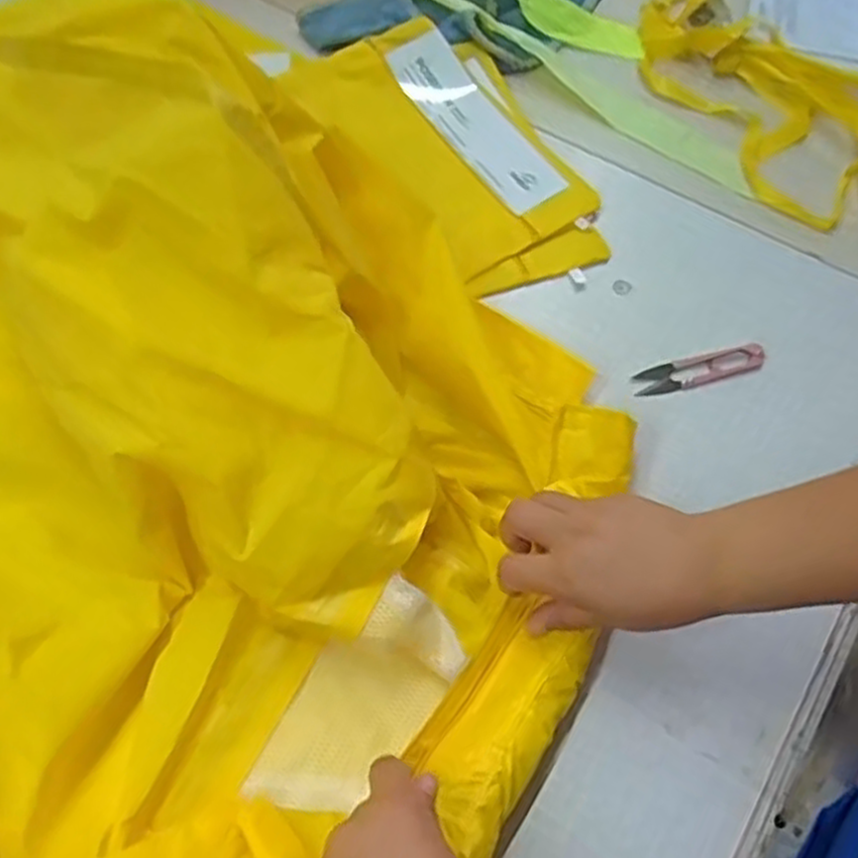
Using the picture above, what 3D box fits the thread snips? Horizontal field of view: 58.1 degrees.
[{"bbox_3d":[0.212,-0.046,0.604,0.109,0.008,0.024,-16,67,-7],"label":"thread snips"}]

